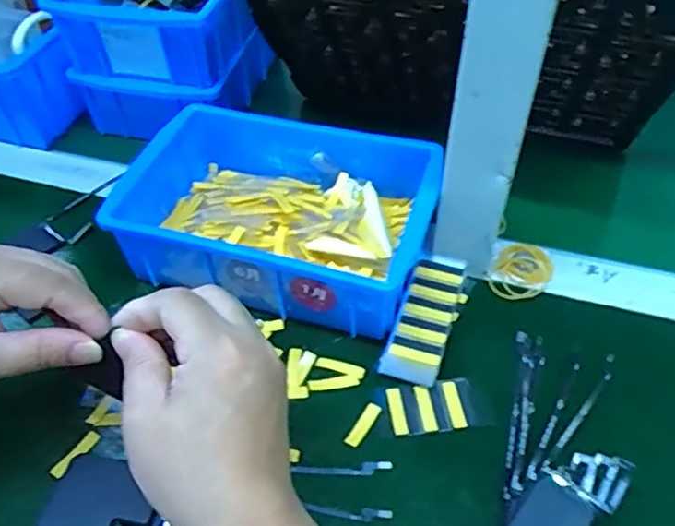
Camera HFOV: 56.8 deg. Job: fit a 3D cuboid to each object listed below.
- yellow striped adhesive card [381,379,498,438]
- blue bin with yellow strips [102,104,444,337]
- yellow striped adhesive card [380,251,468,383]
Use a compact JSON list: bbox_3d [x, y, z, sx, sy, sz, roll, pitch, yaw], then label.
[{"bbox_3d":[0.053,0.085,0.365,0.058,0.004,0.031,-7,50,-9],"label":"yellow striped adhesive card"},{"bbox_3d":[-0.038,-0.032,0.423,0.196,0.066,0.133,12,49,11],"label":"blue bin with yellow strips"},{"bbox_3d":[0.058,0.034,0.396,0.034,0.010,0.093,19,52,13],"label":"yellow striped adhesive card"}]

